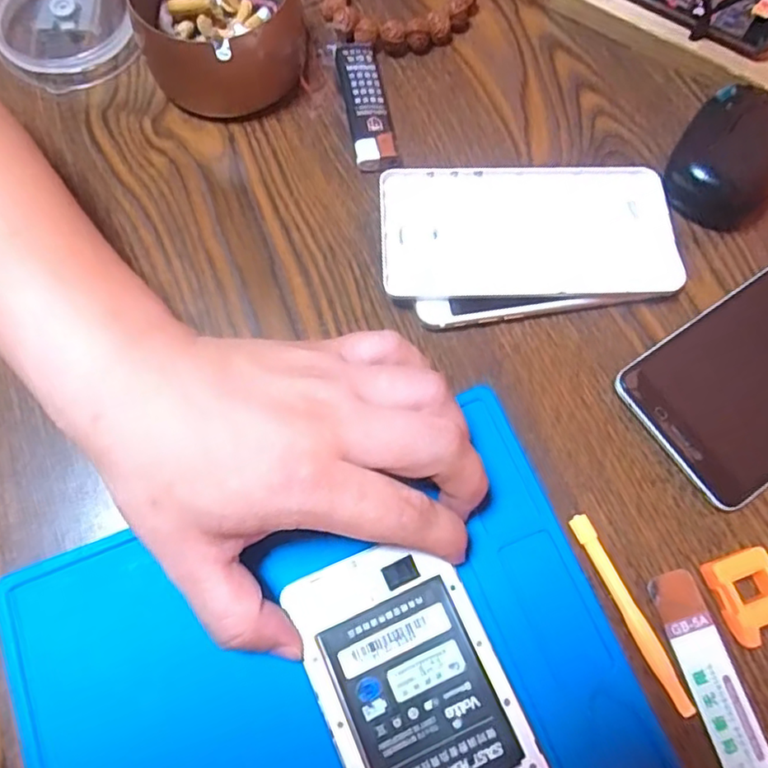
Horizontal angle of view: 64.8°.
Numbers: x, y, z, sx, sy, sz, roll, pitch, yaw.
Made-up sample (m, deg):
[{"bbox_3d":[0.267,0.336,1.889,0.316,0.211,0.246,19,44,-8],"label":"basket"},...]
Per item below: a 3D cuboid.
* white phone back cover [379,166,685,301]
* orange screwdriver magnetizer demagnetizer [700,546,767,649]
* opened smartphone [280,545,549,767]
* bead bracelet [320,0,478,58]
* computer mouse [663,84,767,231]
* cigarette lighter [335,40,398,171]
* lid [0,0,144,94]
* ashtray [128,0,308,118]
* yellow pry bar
[{"bbox_3d":[0.072,-0.074,0.305,0.144,0.014,0.071,-2,70,-1],"label":"white phone back cover"},{"bbox_3d":[0.151,0.088,0.251,0.026,0.013,0.034,-19,72,-7],"label":"orange screwdriver magnetizer demagnetizer"},{"bbox_3d":[0.018,0.132,0.231,0.069,0.006,0.140,-25,72,-9],"label":"opened smartphone"},{"bbox_3d":[0.009,-0.231,0.358,0.089,0.016,0.077,-8,71,-3],"label":"bead bracelet"},{"bbox_3d":[0.185,-0.122,0.320,0.053,0.027,0.084,32,73,10],"label":"computer mouse"},{"bbox_3d":[-0.010,-0.152,0.332,0.023,0.012,0.084,-9,71,-4],"label":"cigarette lighter"},{"bbox_3d":[-0.182,-0.205,0.346,0.075,0.018,0.078,-22,72,-8],"label":"lid"},{"bbox_3d":[-0.088,-0.194,0.329,0.087,0.046,0.086,0,70,0],"label":"ashtray"},{"bbox_3d":[0.102,0.094,0.250,0.009,0.007,0.084,-26,73,-9],"label":"yellow pry bar"}]

